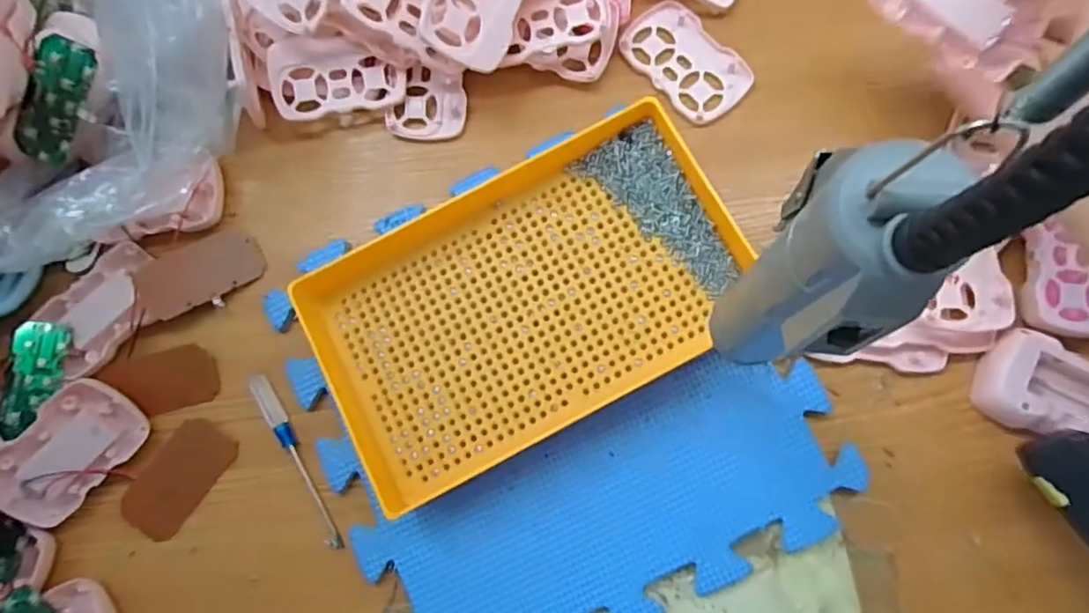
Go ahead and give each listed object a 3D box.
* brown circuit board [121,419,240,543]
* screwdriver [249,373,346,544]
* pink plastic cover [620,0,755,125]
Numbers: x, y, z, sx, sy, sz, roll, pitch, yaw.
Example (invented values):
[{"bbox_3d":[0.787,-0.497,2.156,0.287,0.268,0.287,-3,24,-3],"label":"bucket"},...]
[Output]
[{"bbox_3d":[-0.226,0.106,0.387,0.039,0.004,0.075,37,82,-1],"label":"brown circuit board"},{"bbox_3d":[-0.150,0.092,0.383,0.011,0.012,0.117,-31,79,-4],"label":"screwdriver"},{"bbox_3d":[0.095,-0.165,0.419,0.056,0.012,0.088,-40,80,-5],"label":"pink plastic cover"}]

